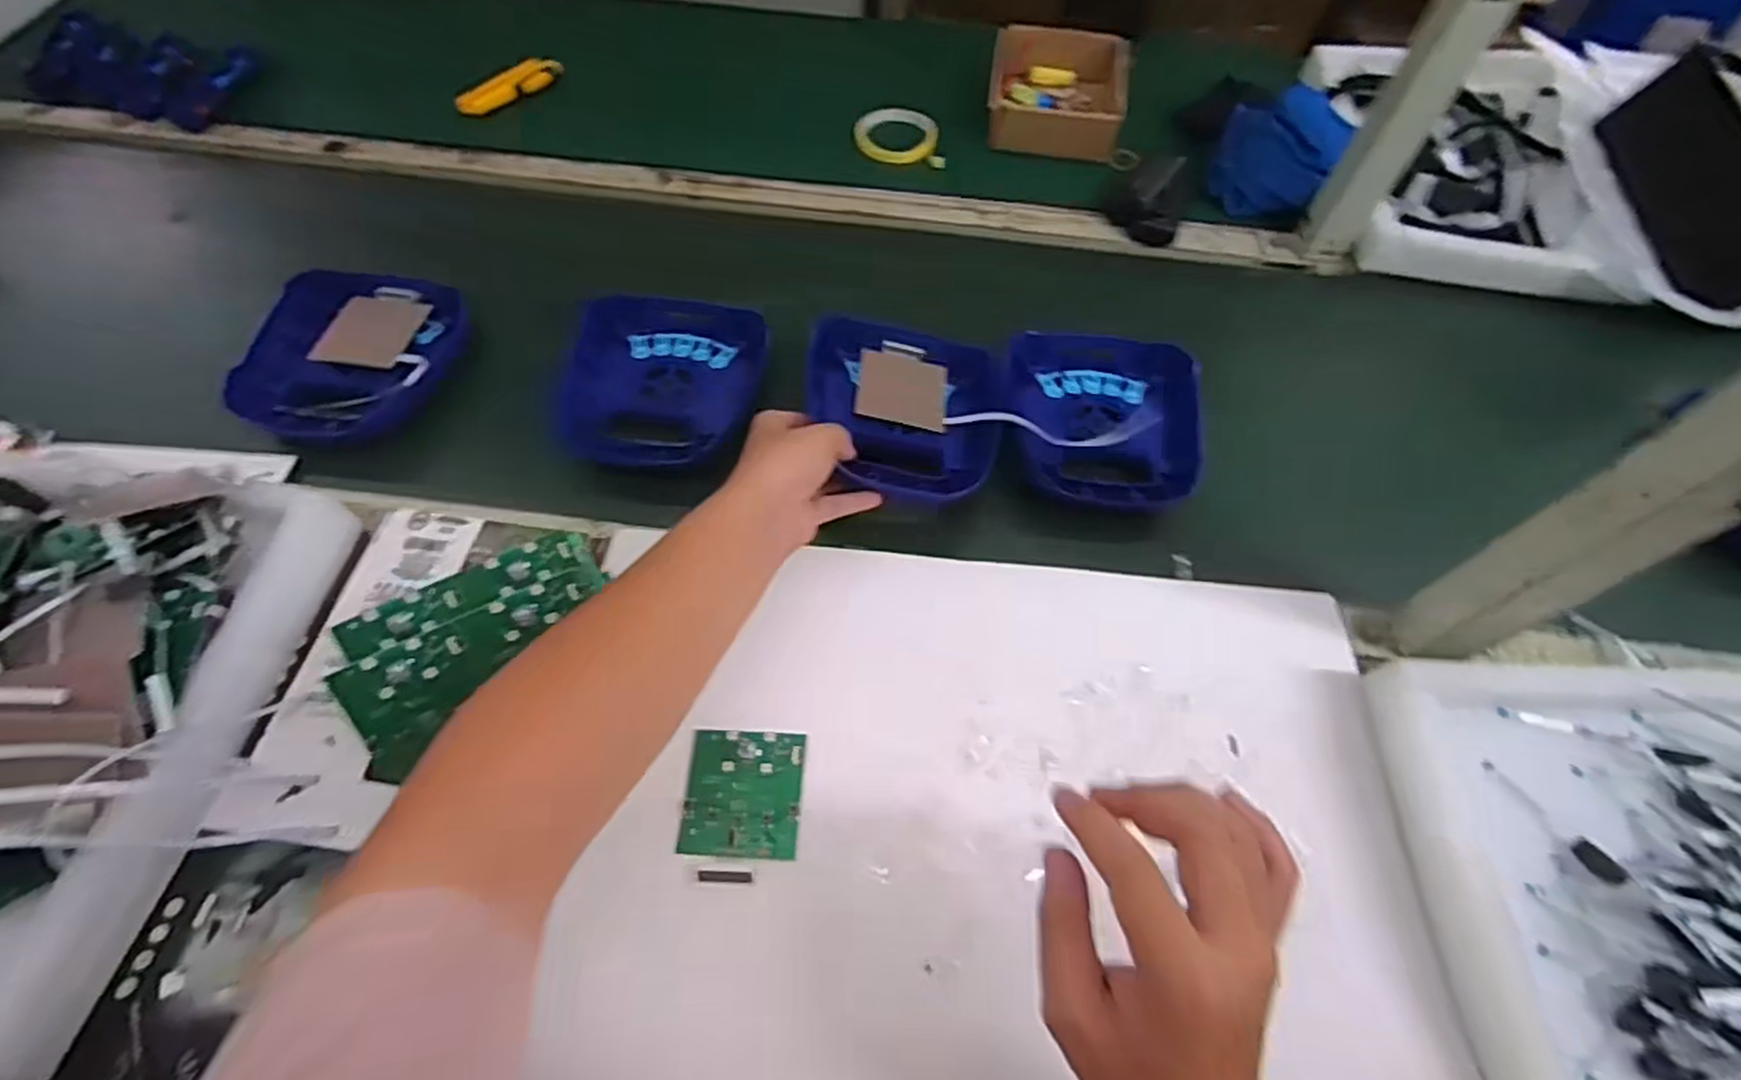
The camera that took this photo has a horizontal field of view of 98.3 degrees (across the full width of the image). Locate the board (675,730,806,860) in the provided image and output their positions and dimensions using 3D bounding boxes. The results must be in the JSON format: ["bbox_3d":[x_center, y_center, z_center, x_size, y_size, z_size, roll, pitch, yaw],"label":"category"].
[{"bbox_3d":[-0.081,0.162,0.484,0.074,0.007,0.077,3,61,-1],"label":"board"}]

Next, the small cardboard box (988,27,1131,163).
[{"bbox_3d":[0.211,-0.505,0.851,0.149,0.046,0.171,10,59,3],"label":"small cardboard box"}]

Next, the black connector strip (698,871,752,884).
[{"bbox_3d":[-0.087,0.204,0.455,0.032,0.008,0.006,9,60,-14],"label":"black connector strip"}]

